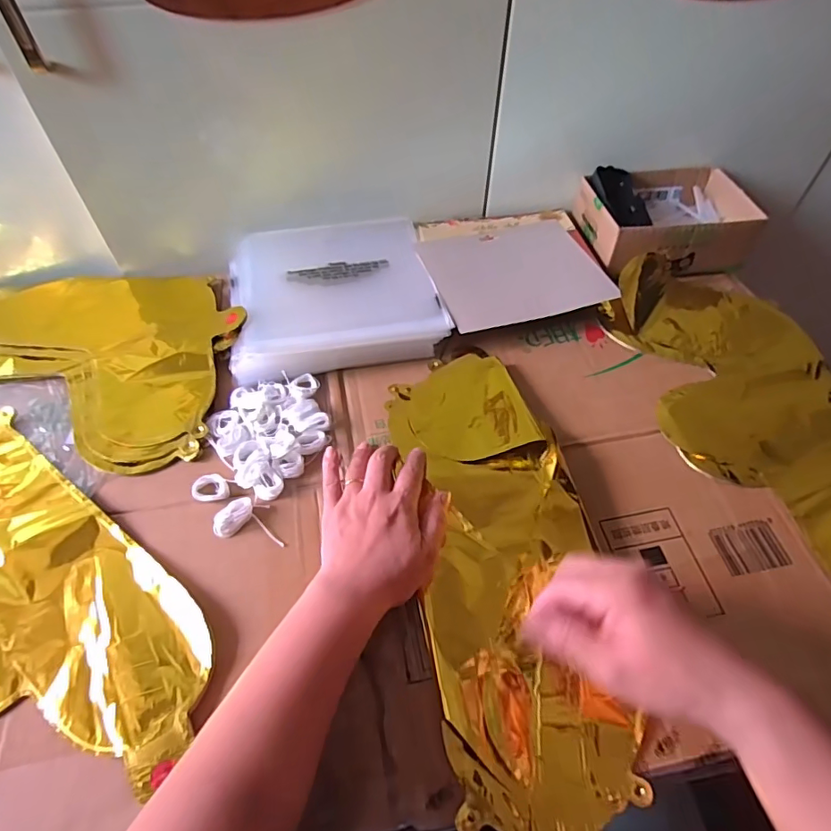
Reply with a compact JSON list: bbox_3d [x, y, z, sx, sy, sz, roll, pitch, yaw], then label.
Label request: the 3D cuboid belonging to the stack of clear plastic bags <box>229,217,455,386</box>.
[{"bbox_3d":[-0.095,-0.149,0.587,0.220,0.030,0.241,-11,55,-8],"label":"stack of clear plastic bags"}]

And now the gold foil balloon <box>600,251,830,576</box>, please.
[{"bbox_3d":[0.337,-0.001,0.485,0.196,0.023,0.436,-6,54,-5],"label":"gold foil balloon"}]

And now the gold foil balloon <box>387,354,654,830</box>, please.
[{"bbox_3d":[0.066,0.109,0.411,0.138,0.032,0.404,-4,55,-4],"label":"gold foil balloon"}]

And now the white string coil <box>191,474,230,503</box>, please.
[{"bbox_3d":[-0.176,0.062,0.444,0.029,0.006,0.025,-15,55,-11],"label":"white string coil"}]

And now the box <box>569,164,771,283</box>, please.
[{"bbox_3d":[0.314,-0.250,0.654,0.202,0.062,0.146,-8,54,-6],"label":"box"}]

